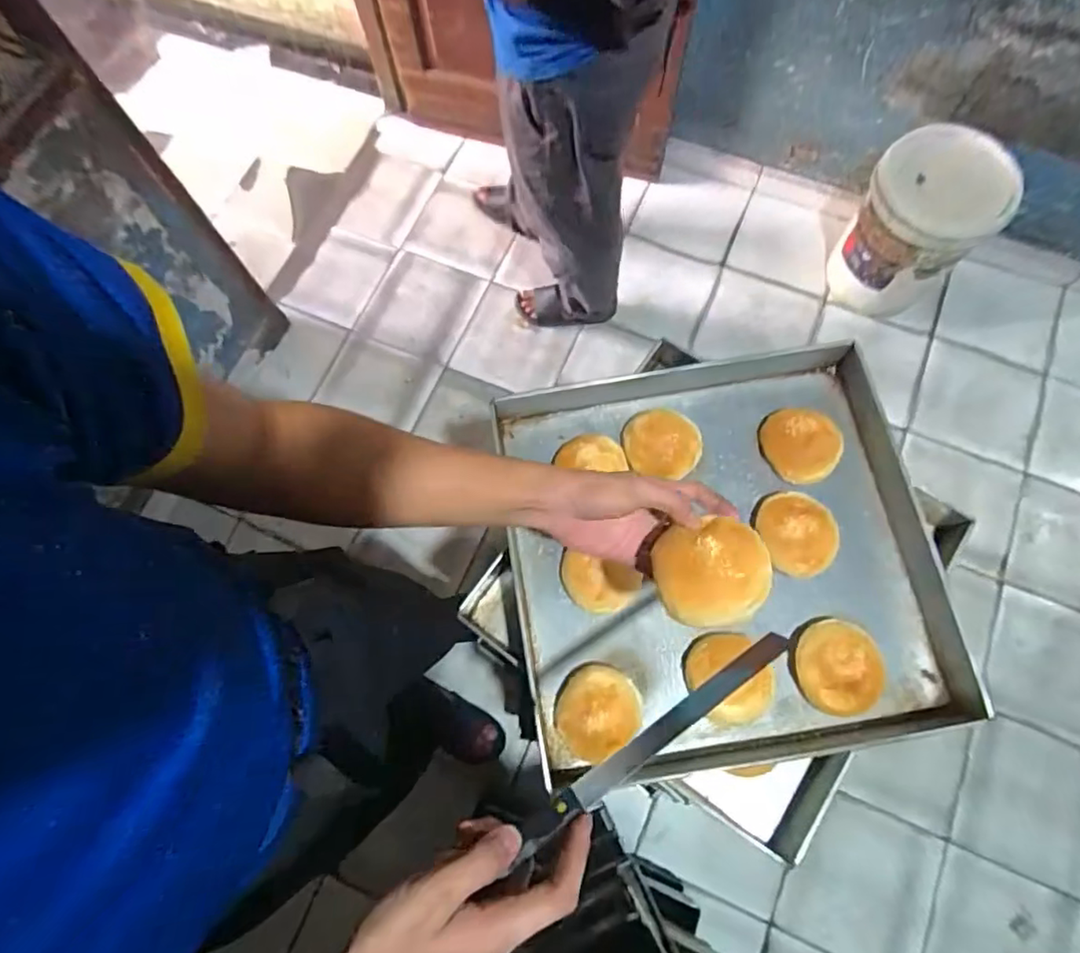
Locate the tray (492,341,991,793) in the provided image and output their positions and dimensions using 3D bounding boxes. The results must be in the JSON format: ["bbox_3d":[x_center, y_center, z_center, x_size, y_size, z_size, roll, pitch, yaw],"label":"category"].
[{"bbox_3d":[0.212,0.080,0.717,0.479,0.080,0.469,-8,72,-1],"label":"tray"}]

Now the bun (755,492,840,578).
[{"bbox_3d":[0.294,0.064,0.697,0.085,0.035,0.089,0,72,2],"label":"bun"}]

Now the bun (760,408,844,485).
[{"bbox_3d":[0.315,-0.041,0.730,0.075,0.035,0.093,-24,73,-6],"label":"bun"}]

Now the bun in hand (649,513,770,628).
[{"bbox_3d":[0.137,0.076,0.485,0.084,0.032,0.081,0,71,1],"label":"bun in hand"}]

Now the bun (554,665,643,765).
[{"bbox_3d":[0.061,0.249,0.649,0.086,0.043,0.095,31,76,11],"label":"bun"}]

